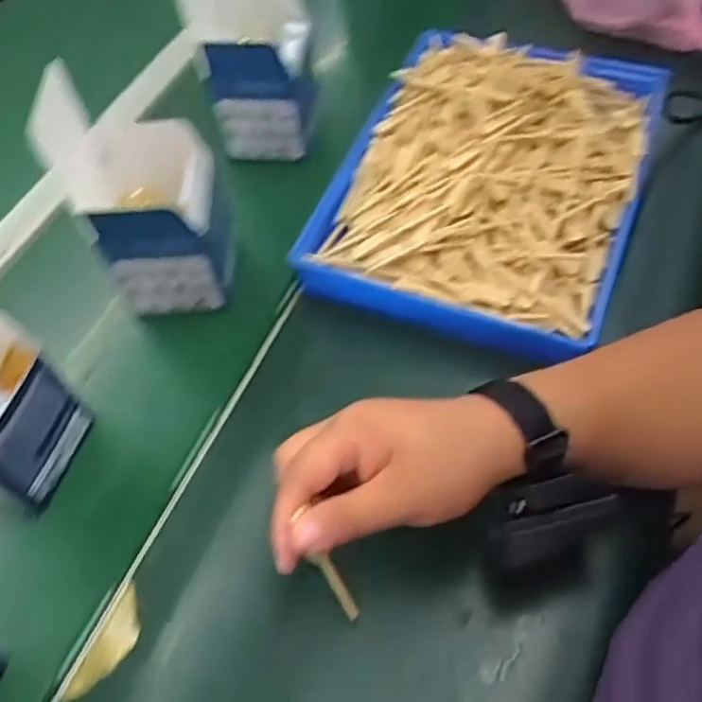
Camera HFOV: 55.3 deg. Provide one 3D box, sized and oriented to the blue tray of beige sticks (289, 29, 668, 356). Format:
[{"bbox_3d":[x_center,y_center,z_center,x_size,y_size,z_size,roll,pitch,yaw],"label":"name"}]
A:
[{"bbox_3d":[0.114,-0.154,0.554,0.231,0.045,0.303,18,59,14],"label":"blue tray of beige sticks"}]

